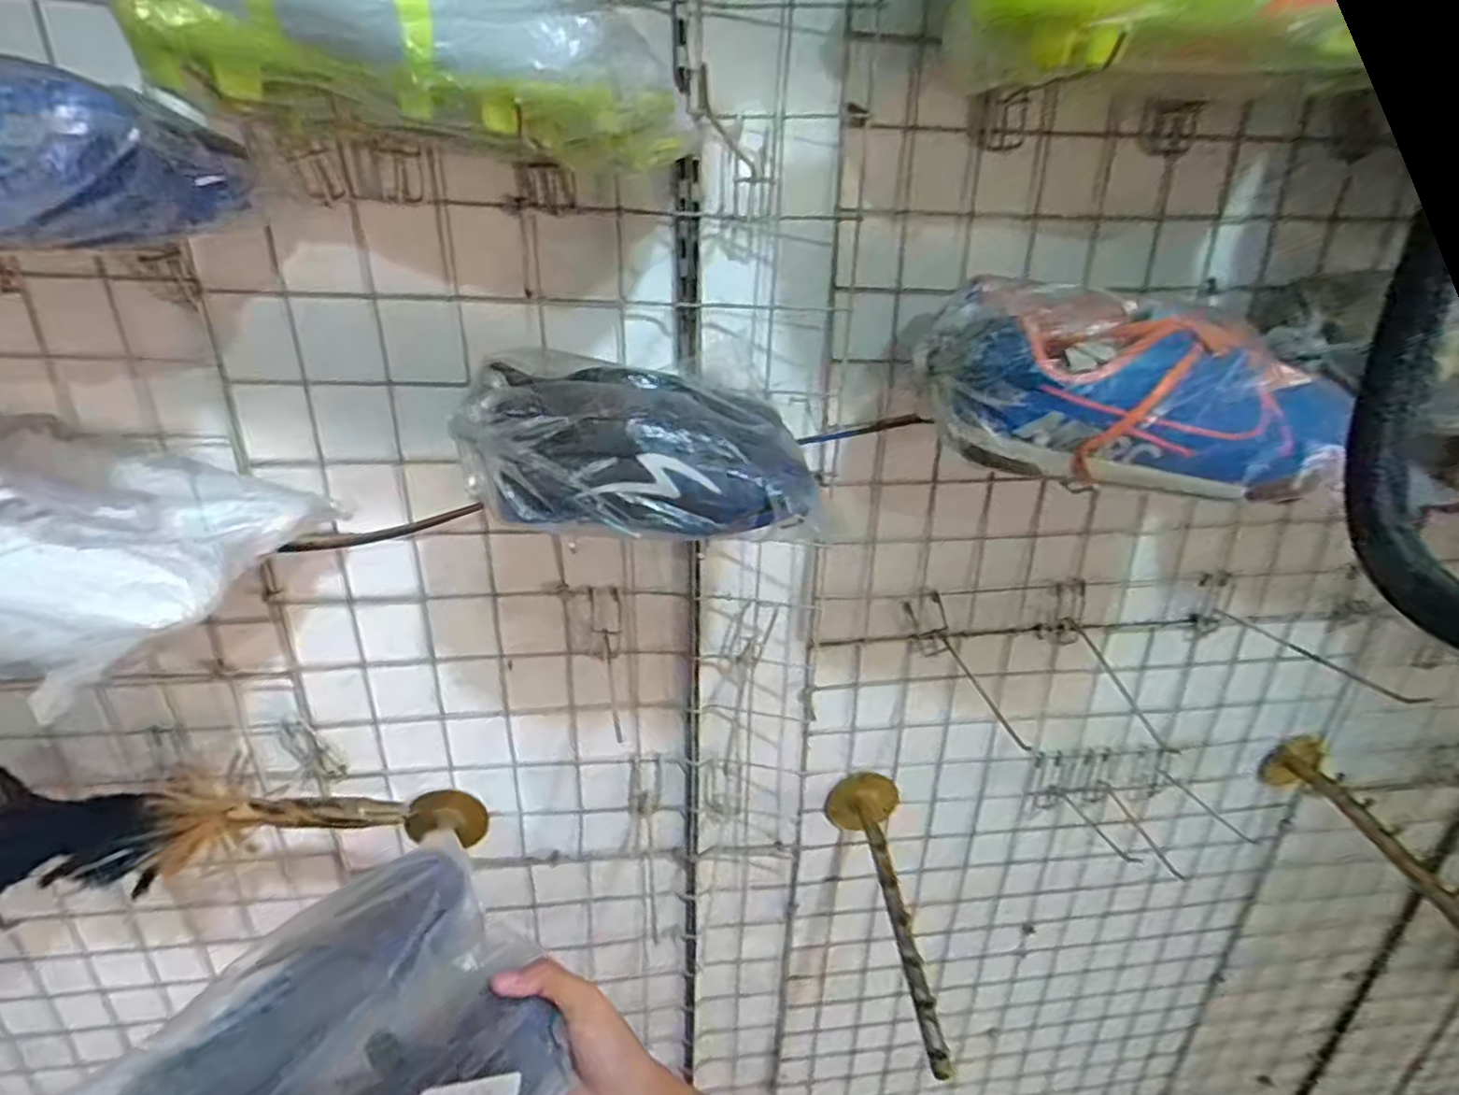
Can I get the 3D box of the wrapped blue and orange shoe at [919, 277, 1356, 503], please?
[{"bbox_3d":[0.229,-0.091,0.414,0.224,0.104,0.073,11,26,19],"label":"wrapped blue and orange shoe"}]

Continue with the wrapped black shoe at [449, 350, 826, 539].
[{"bbox_3d":[-0.055,-0.064,0.439,0.215,0.079,0.101,3,25,4],"label":"wrapped black shoe"}]

